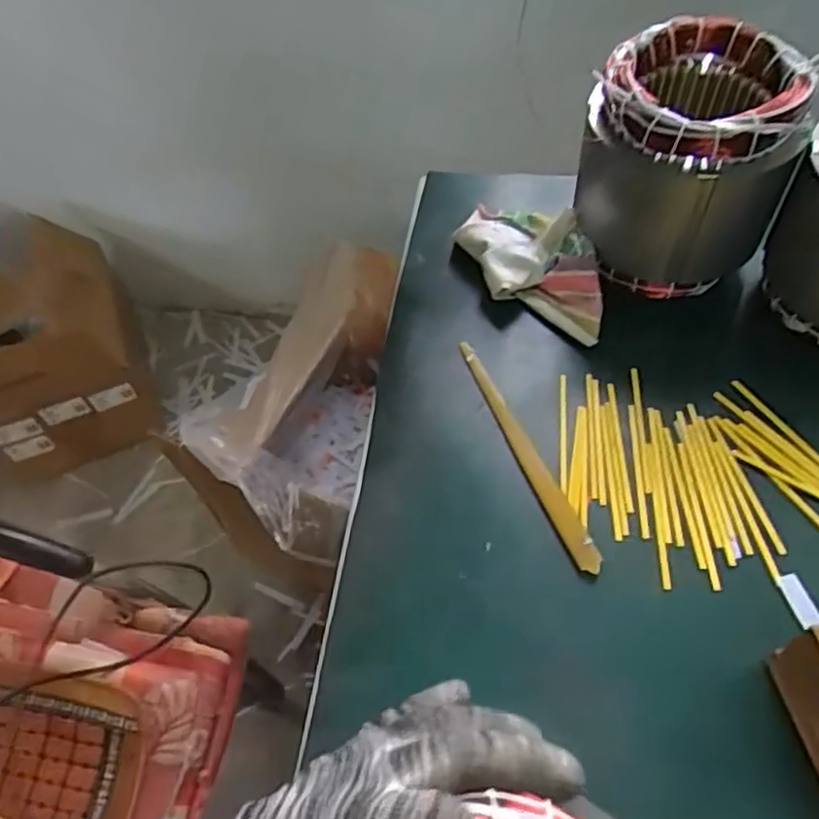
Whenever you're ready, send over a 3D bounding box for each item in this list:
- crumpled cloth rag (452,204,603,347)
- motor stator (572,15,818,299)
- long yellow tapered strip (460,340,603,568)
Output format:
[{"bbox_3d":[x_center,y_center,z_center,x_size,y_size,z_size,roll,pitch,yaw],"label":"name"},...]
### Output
[{"bbox_3d":[0.105,-0.129,0.593,0.089,0.040,0.186,-20,56,-9],"label":"crumpled cloth rag"},{"bbox_3d":[0.219,-0.197,0.546,0.156,0.151,0.141,20,59,18],"label":"motor stator"},{"bbox_3d":[0.085,0.029,0.512,0.021,0.011,0.208,-19,56,-8],"label":"long yellow tapered strip"}]

